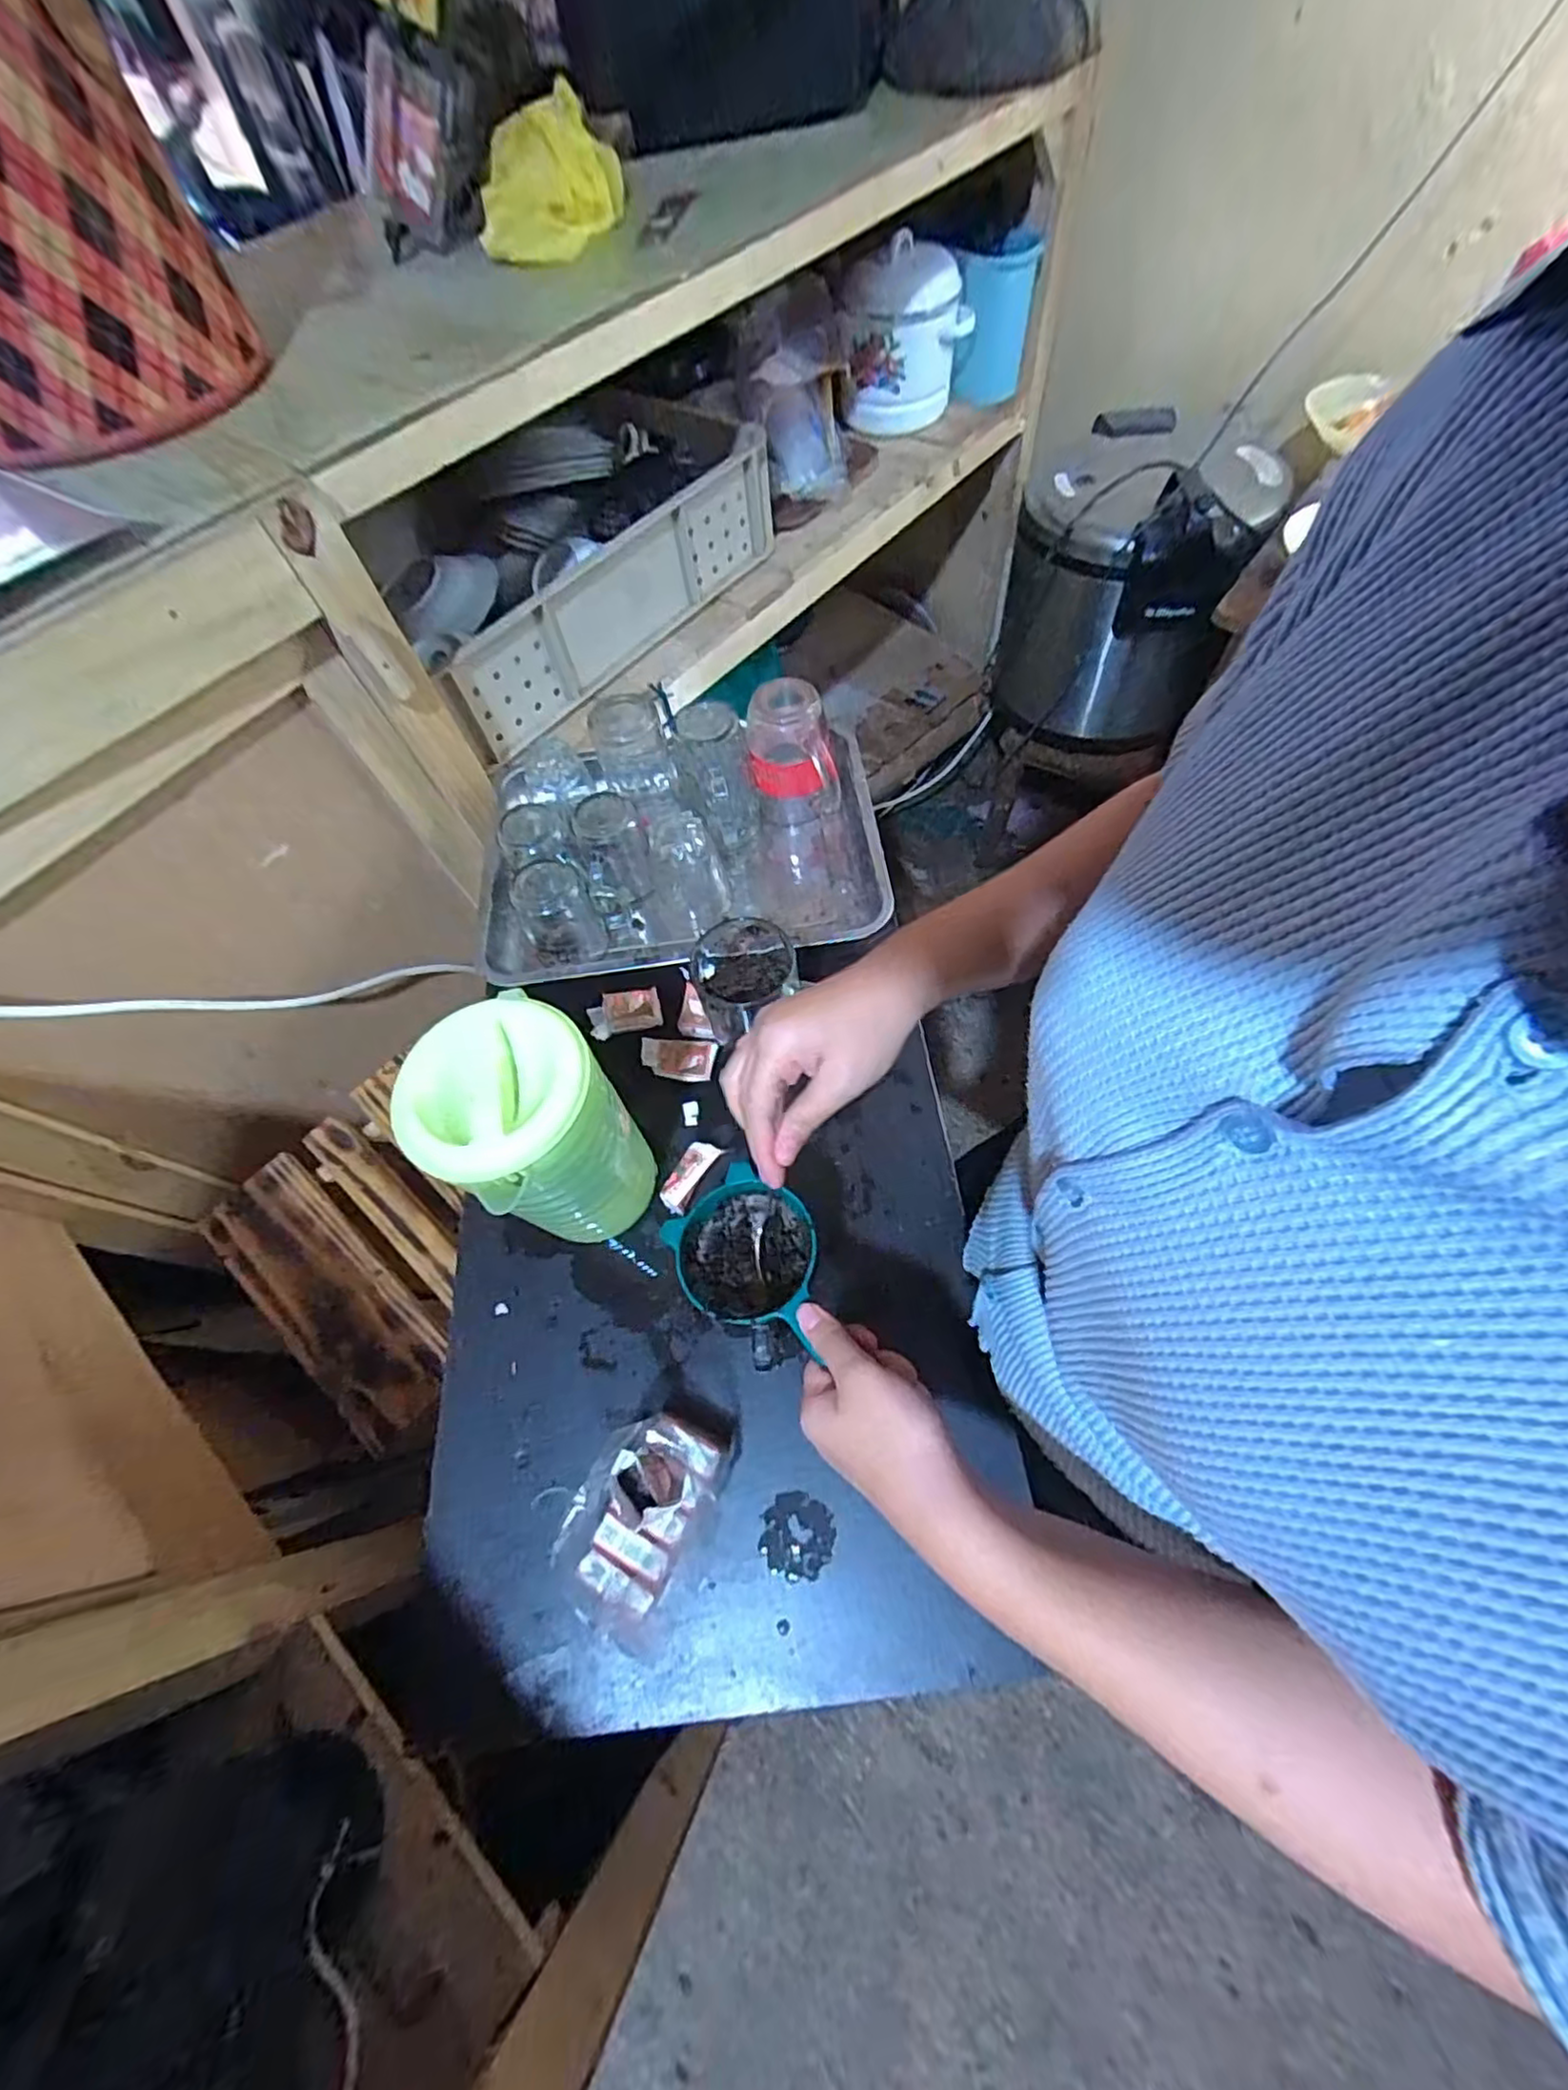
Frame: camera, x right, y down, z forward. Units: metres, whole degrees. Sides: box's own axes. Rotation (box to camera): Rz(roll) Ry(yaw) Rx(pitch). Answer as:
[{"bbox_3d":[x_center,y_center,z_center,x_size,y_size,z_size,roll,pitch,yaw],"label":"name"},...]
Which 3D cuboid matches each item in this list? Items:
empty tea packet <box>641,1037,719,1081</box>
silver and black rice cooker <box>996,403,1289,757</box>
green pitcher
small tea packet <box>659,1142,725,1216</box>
[{"bbox_3d":[-0.092,0.011,0.589,0.063,0.007,0.034,7,73,4],"label":"empty tea packet"},{"bbox_3d":[0.551,-0.750,1.126,0.320,0.364,0.374,21,66,12],"label":"silver and black rice cooker"},{"bbox_3d":[-0.159,0.065,0.468,0.099,0.202,0.104,-1,64,2],"label":"green pitcher"},{"bbox_3d":[-0.074,0.101,0.532,0.028,0.014,0.062,21,51,12],"label":"small tea packet"}]

